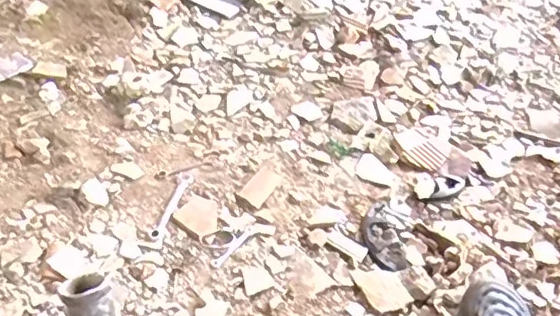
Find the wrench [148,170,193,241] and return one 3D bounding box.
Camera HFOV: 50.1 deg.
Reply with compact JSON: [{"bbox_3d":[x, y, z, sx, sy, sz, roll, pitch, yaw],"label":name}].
[{"bbox_3d":[-0.196,0.083,1.094,0.029,0.004,0.170,13,46,6],"label":"wrench"}]

